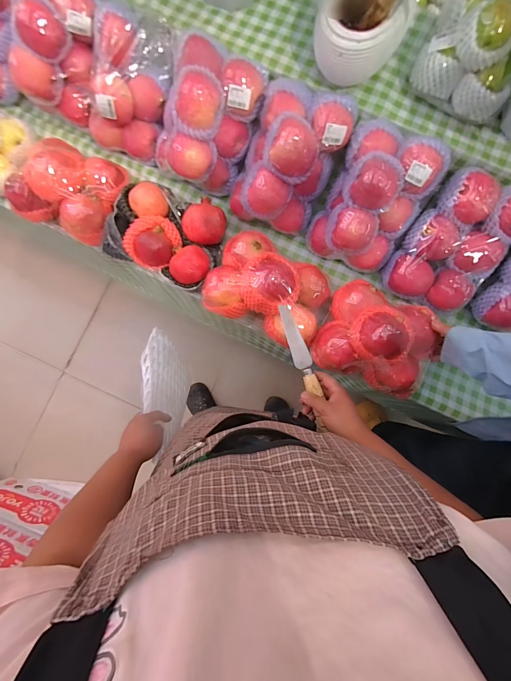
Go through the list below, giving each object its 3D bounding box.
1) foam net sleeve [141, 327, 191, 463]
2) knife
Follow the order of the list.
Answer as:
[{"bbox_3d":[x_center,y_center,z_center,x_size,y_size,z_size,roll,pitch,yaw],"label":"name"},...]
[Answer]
[{"bbox_3d":[-0.197,0.100,0.710,0.058,0.184,0.235,-9,85,0],"label":"foam net sleeve"},{"bbox_3d":[0.083,0.043,0.520,0.028,0.019,0.214,-18,83,-1],"label":"knife"}]

